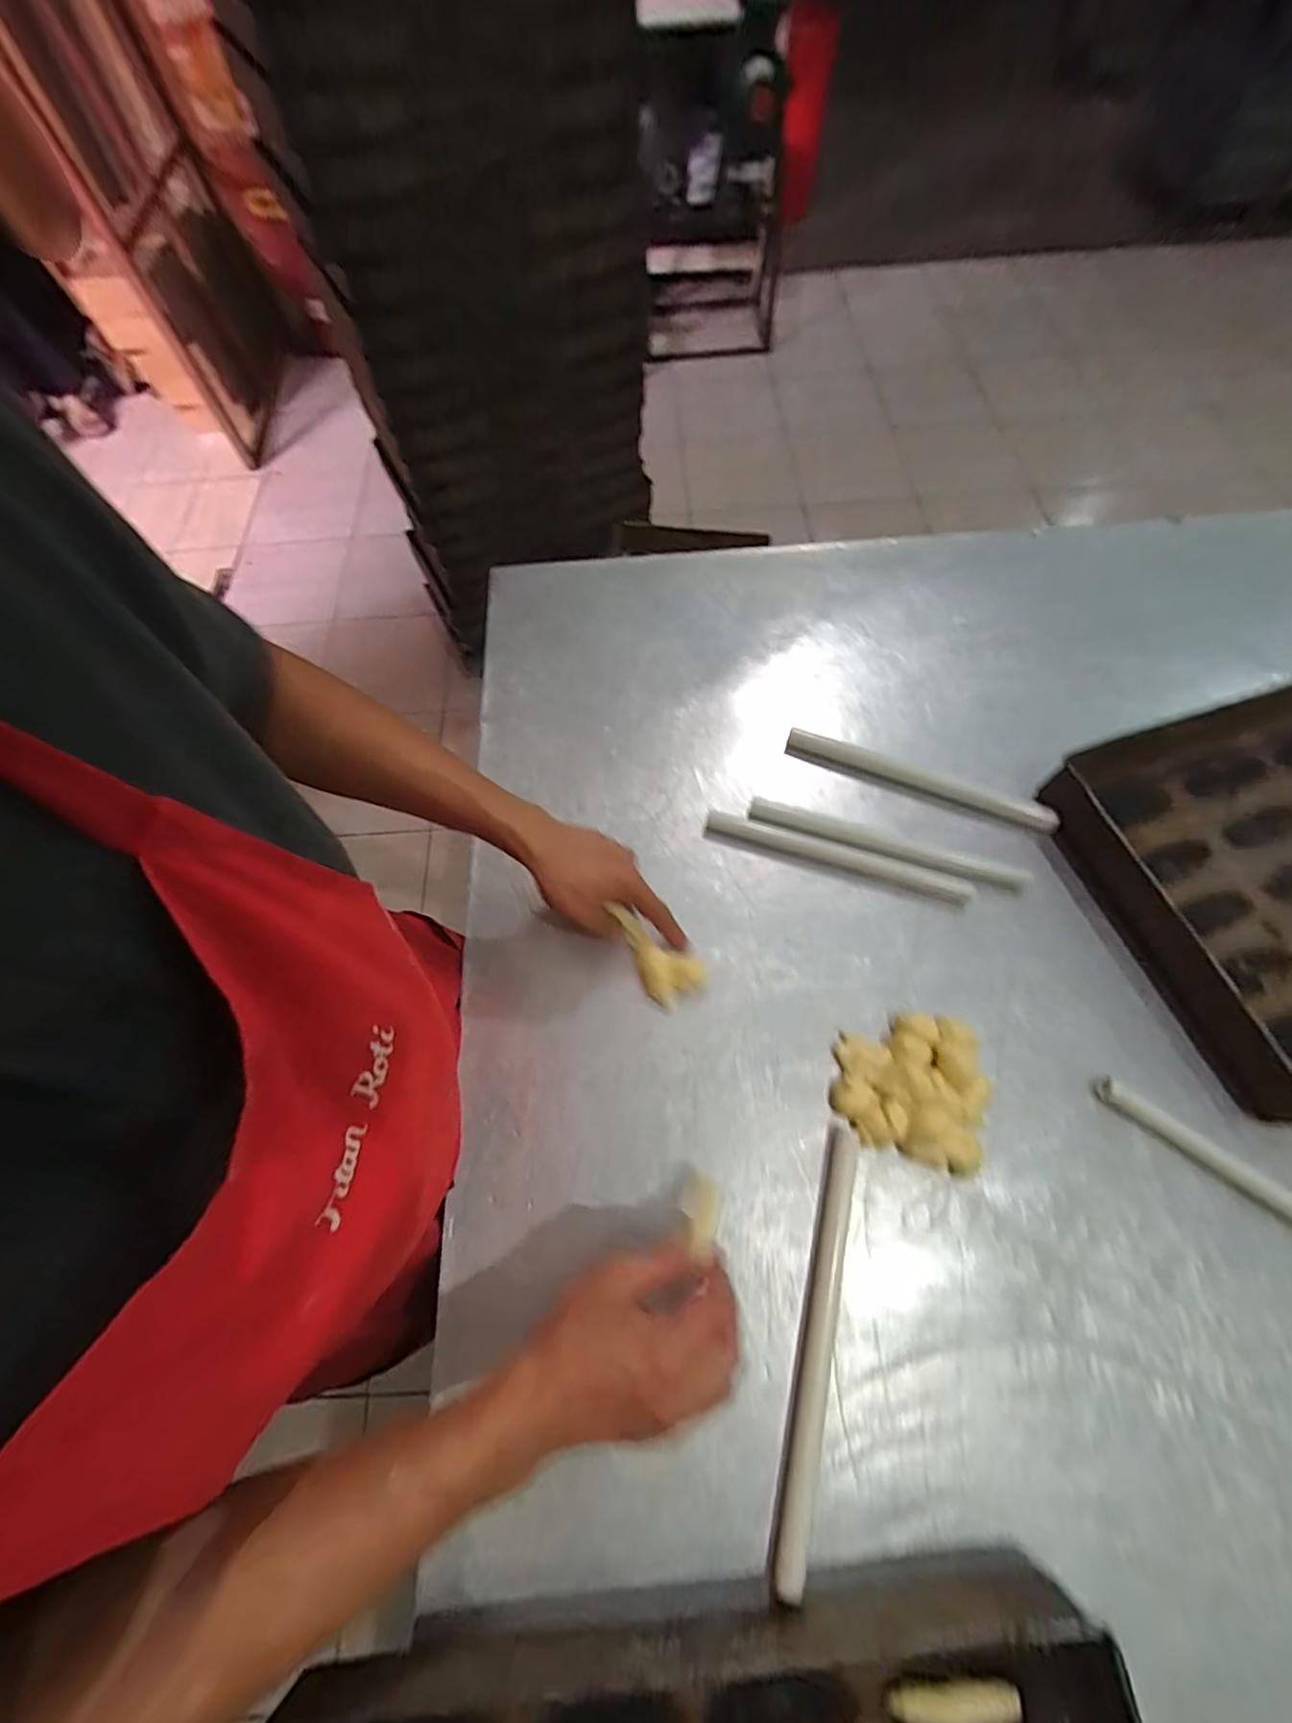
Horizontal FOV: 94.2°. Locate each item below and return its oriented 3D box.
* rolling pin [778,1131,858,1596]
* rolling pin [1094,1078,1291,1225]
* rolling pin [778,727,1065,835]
[{"bbox_3d":[0.132,0.353,0.450,0.023,0.017,0.279,13,66,8],"label":"rolling pin"},{"bbox_3d":[0.498,0.266,0.473,0.273,0.015,0.021,34,71,17],"label":"rolling pin"},{"bbox_3d":[0.293,-0.089,0.648,0.283,0.021,0.029,21,68,11],"label":"rolling pin"}]

